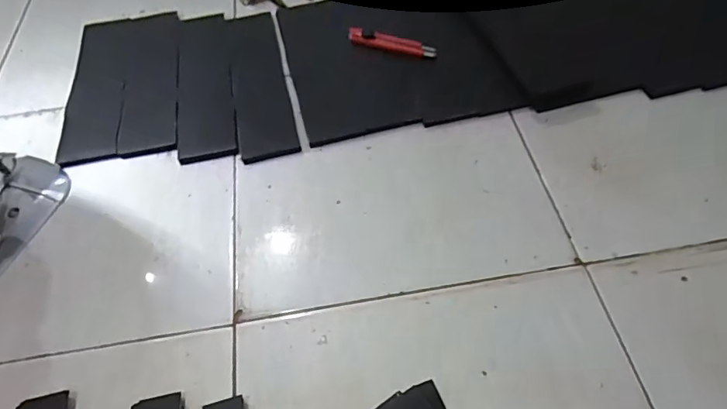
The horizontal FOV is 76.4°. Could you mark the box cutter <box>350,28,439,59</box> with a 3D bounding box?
[{"bbox_3d":[0.045,-0.258,0.740,0.146,0.022,0.017,17,59,13],"label":"box cutter"}]

